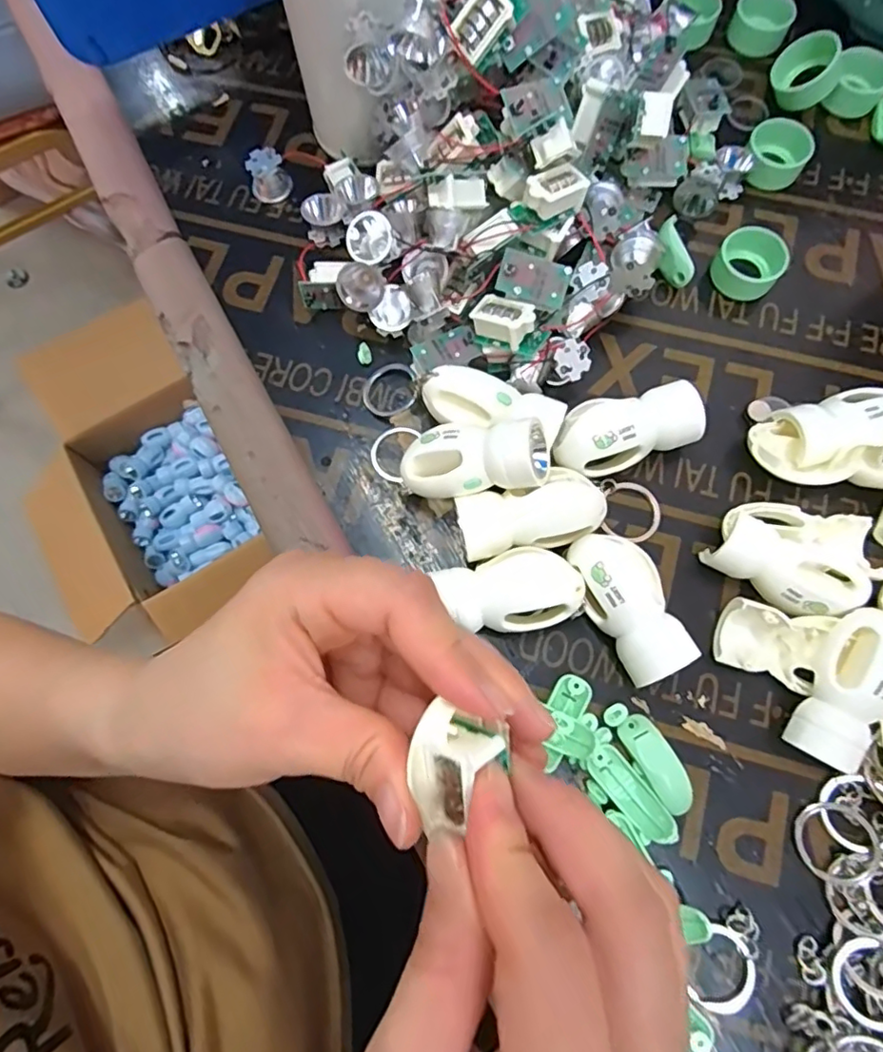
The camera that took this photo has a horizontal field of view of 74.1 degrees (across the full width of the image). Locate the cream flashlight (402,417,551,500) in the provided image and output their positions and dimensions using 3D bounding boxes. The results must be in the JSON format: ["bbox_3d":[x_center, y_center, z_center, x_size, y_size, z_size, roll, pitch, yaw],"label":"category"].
[{"bbox_3d":[0.014,-0.029,0.257,0.062,0.022,0.028,-6,73,18],"label":"cream flashlight"}]

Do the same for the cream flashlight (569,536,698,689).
[{"bbox_3d":[0.080,0.034,0.254,0.032,0.028,0.064,-20,75,-4],"label":"cream flashlight"}]

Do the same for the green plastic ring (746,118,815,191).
[{"bbox_3d":[0.184,-0.203,0.322,0.032,0.018,0.034,0,74,1],"label":"green plastic ring"}]

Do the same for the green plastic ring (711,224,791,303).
[{"bbox_3d":[0.160,-0.136,0.304,0.032,0.018,0.032,0,74,1],"label":"green plastic ring"}]

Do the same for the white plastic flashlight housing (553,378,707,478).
[{"bbox_3d":[0.085,-0.043,0.275,0.068,0.029,0.029,-16,75,-3],"label":"white plastic flashlight housing"}]

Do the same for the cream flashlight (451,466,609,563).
[{"bbox_3d":[0.040,-0.005,0.264,0.063,0.032,0.031,-14,74,-3],"label":"cream flashlight"}]

